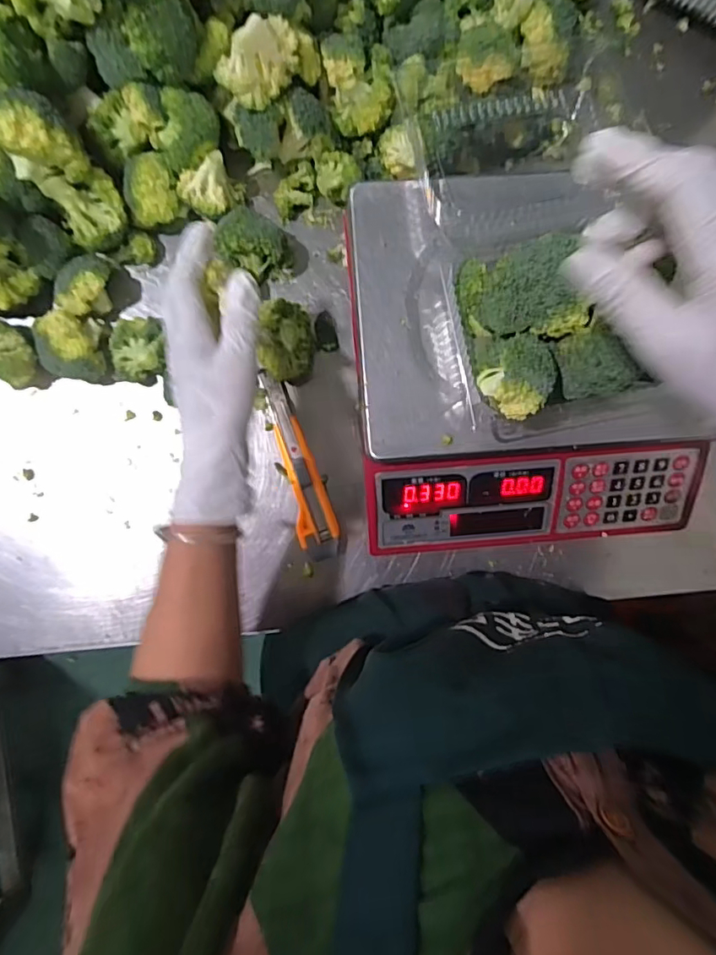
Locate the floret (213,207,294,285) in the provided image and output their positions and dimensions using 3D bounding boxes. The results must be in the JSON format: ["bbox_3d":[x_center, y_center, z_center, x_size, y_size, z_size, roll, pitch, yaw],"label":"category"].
[{"bbox_3d":[-0.095,-0.214,0.504,0.072,0.051,0.050,19,90,-4],"label":"floret"}]

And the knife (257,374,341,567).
[{"bbox_3d":[-0.057,-0.010,0.521,0.037,0.017,0.181,-17,92,-3],"label":"knife"}]

